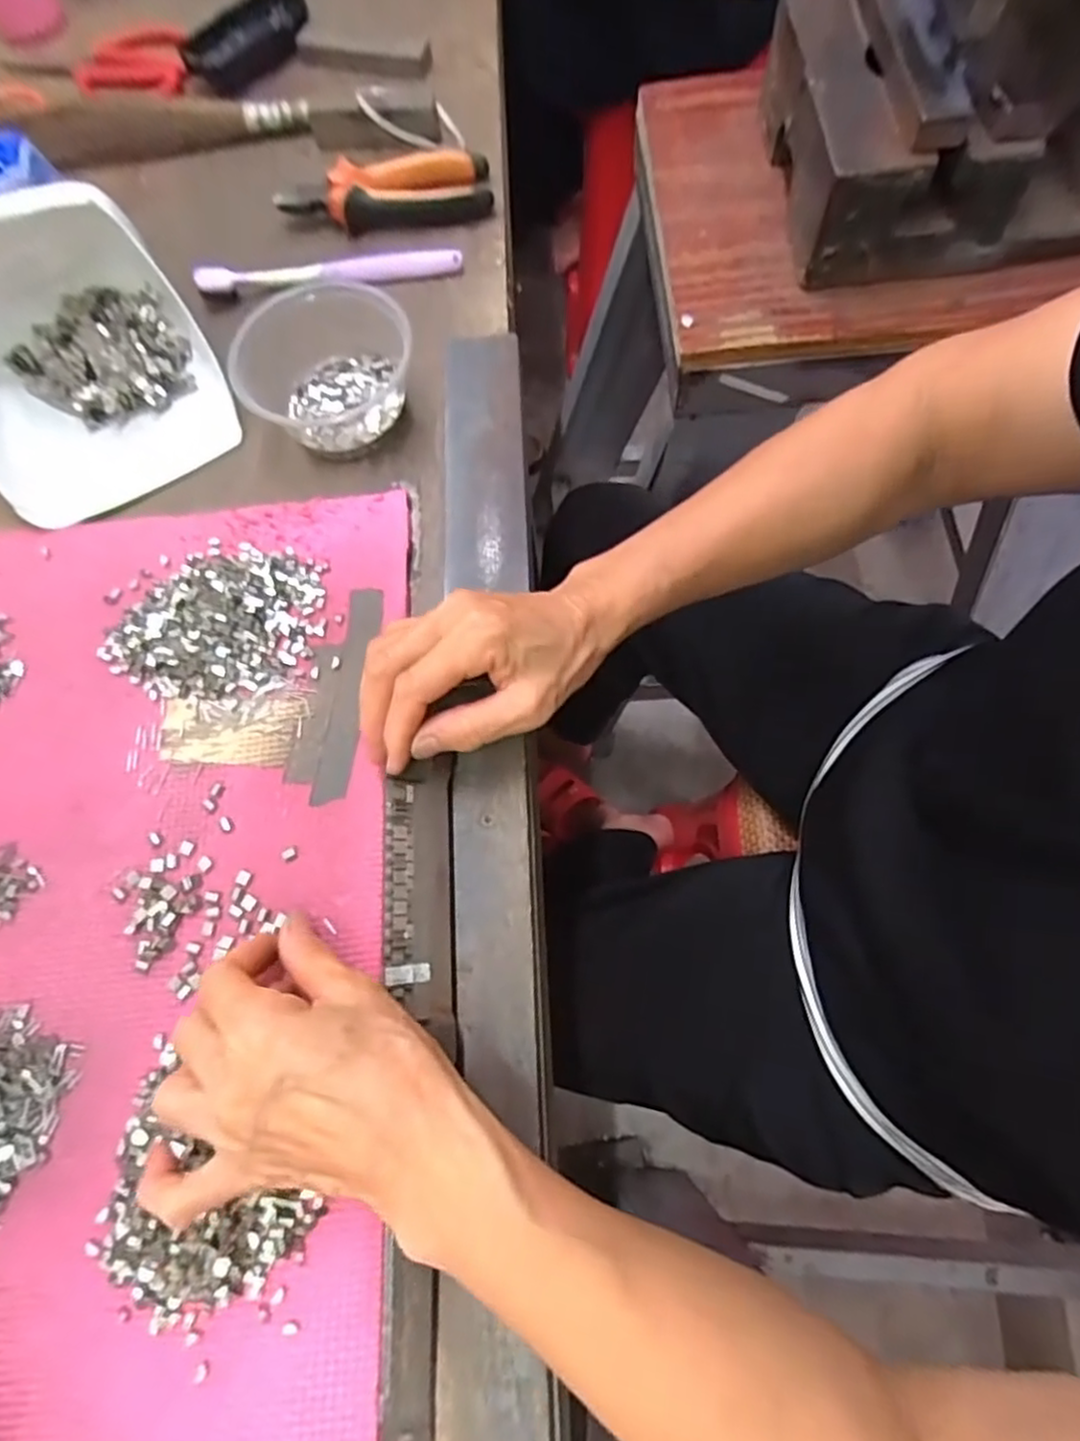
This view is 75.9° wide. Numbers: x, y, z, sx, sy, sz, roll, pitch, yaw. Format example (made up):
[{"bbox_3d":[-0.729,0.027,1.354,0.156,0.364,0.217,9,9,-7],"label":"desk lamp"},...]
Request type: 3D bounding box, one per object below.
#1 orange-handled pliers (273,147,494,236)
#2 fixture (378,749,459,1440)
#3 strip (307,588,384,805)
[{"bbox_3d":[-0.113,-0.386,0.501,0.150,0.026,0.059,-5,71,1],"label":"orange-handled pliers"},{"bbox_3d":[-0.055,0.155,0.310,0.033,0.014,0.278,-2,72,2],"label":"fixture"},{"bbox_3d":[-0.104,-0.016,0.377,0.019,0.004,0.122,5,71,4],"label":"strip"}]

